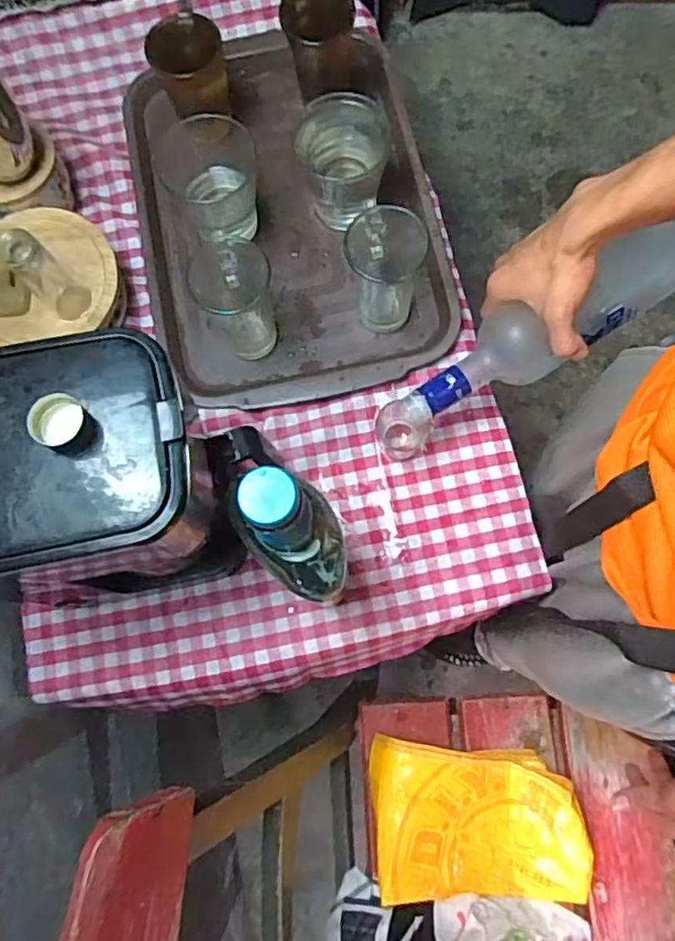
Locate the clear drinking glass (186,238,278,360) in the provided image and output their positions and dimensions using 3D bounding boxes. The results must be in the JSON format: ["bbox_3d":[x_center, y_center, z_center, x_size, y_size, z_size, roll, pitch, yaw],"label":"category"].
[{"bbox_3d":[-0.096,-0.164,0.607,0.072,0.095,0.078,0,77,0],"label":"clear drinking glass"}]

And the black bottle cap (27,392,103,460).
[{"bbox_3d":[-0.152,-0.025,0.355,0.036,0.018,0.030,33,79,7],"label":"black bottle cap"}]

